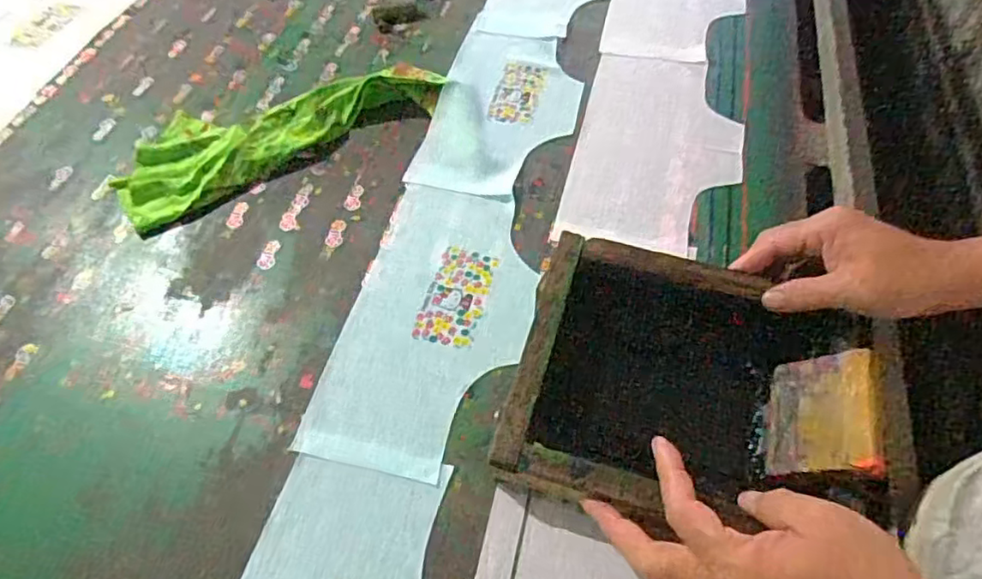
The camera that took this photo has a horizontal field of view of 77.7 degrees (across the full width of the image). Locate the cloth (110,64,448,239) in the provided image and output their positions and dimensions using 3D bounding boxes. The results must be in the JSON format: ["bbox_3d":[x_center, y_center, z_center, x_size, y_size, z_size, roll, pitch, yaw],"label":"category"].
[{"bbox_3d":[-0.223,-0.176,0.644,0.331,0.030,0.139,-28,58,-17],"label":"cloth"}]

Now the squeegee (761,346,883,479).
[{"bbox_3d":[0.226,0.083,0.417,0.071,0.006,0.090,-18,38,46],"label":"squeegee"}]

